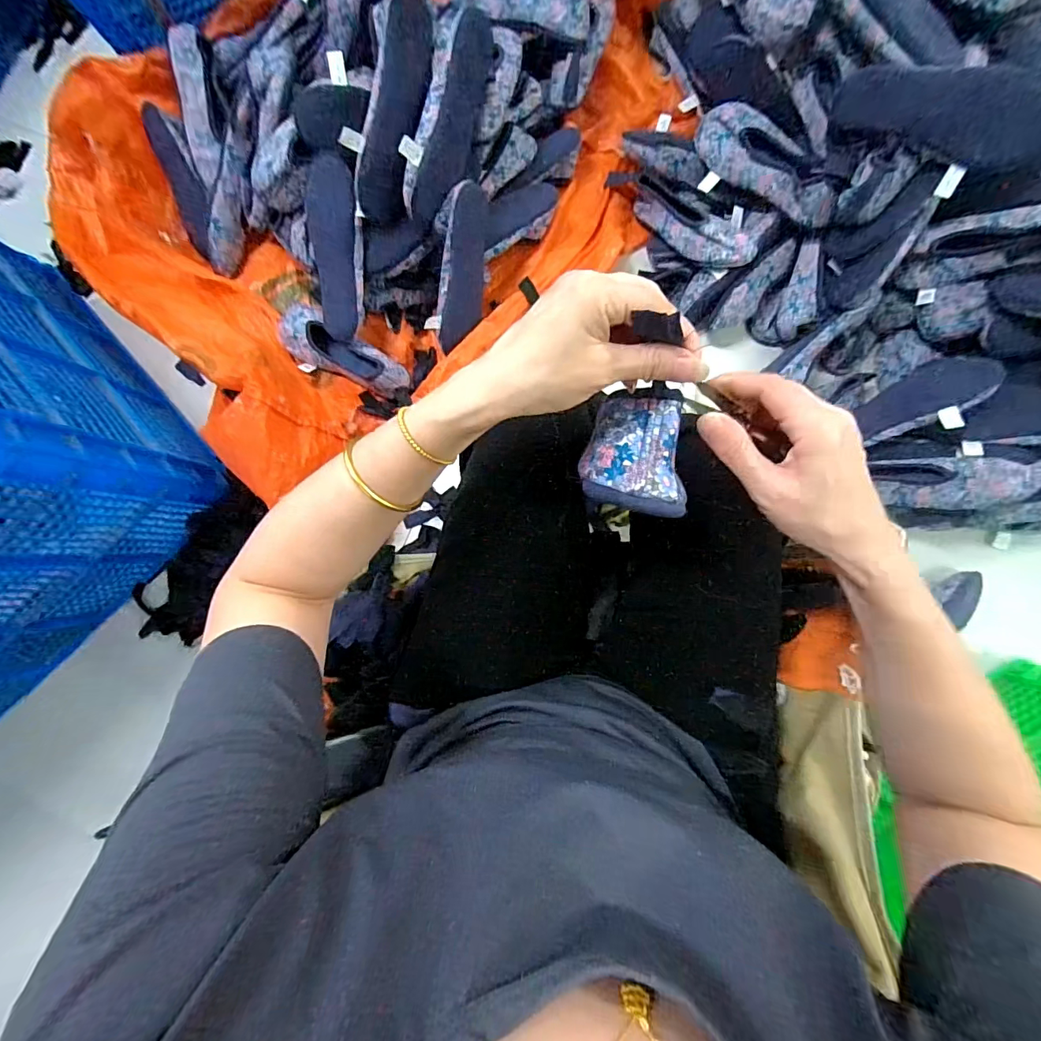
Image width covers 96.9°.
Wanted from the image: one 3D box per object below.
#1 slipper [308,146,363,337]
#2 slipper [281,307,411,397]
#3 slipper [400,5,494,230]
[{"bbox_3d":[-0.310,-0.448,0.779,0.092,0.041,0.262,6,115,5],"label":"slipper"},{"bbox_3d":[-0.324,-0.296,0.829,0.234,0.054,0.093,33,90,6],"label":"slipper"},{"bbox_3d":[-0.116,-0.587,0.676,0.073,0.103,0.273,25,107,6],"label":"slipper"}]

